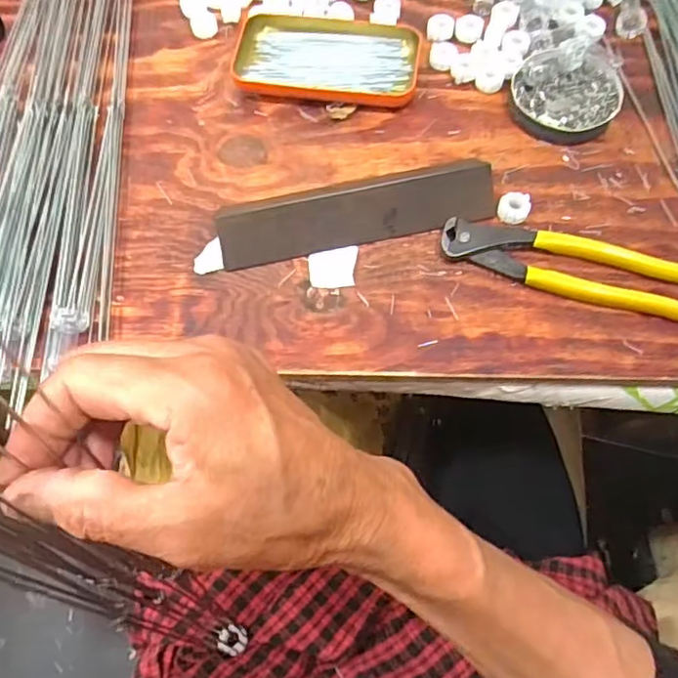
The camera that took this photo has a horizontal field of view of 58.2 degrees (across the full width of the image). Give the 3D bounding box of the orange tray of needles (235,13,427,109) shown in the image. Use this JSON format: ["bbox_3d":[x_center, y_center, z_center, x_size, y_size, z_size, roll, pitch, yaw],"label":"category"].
[{"bbox_3d":[-0.008,-0.227,0.485,0.143,0.013,0.076,9,67,5],"label":"orange tray of needles"}]

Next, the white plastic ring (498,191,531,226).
[{"bbox_3d":[0.125,-0.093,0.432,0.022,0.009,0.022,-1,67,1],"label":"white plastic ring"}]

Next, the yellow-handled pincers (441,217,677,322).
[{"bbox_3d":[0.153,-0.052,0.409,0.163,0.017,0.047,20,69,10],"label":"yellow-handled pincers"}]

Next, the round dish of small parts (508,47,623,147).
[{"bbox_3d":[0.175,-0.188,0.469,0.082,0.014,0.082,-1,67,1],"label":"round dish of small parts"}]

